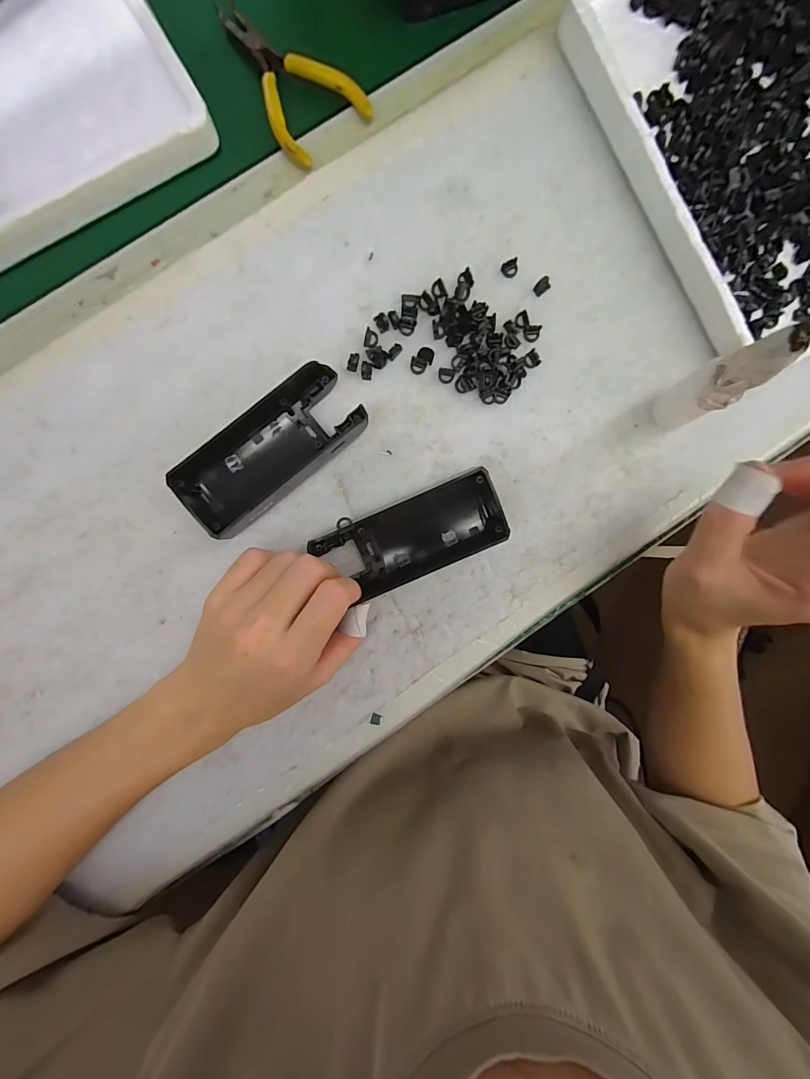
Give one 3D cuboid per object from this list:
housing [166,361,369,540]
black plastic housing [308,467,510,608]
[{"bbox_3d":[-0.075,-0.050,0.222,0.106,0.027,0.046,-41,92,-2],"label":"housing"},{"bbox_3d":[0.004,0.000,0.227,0.103,0.030,0.047,-24,91,-3],"label":"black plastic housing"}]

